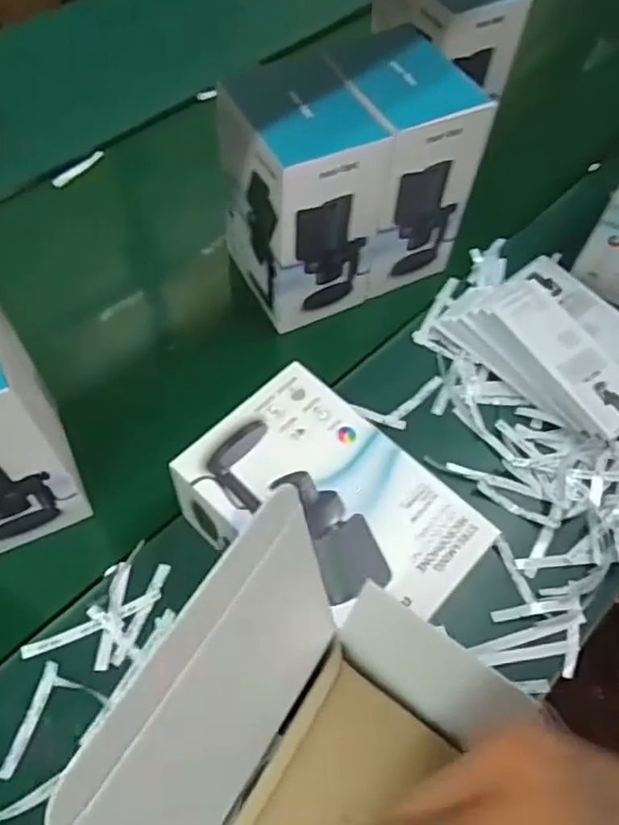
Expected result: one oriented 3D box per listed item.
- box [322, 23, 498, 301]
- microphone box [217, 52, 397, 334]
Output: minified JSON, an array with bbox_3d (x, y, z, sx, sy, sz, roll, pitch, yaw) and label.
[{"bbox_3d":[0.094,-0.265,0.731,0.130,0.245,0.156,-18,54,-19],"label":"box"},{"bbox_3d":[-0.006,-0.211,0.693,0.127,0.239,0.131,-22,56,-21],"label":"microphone box"}]

